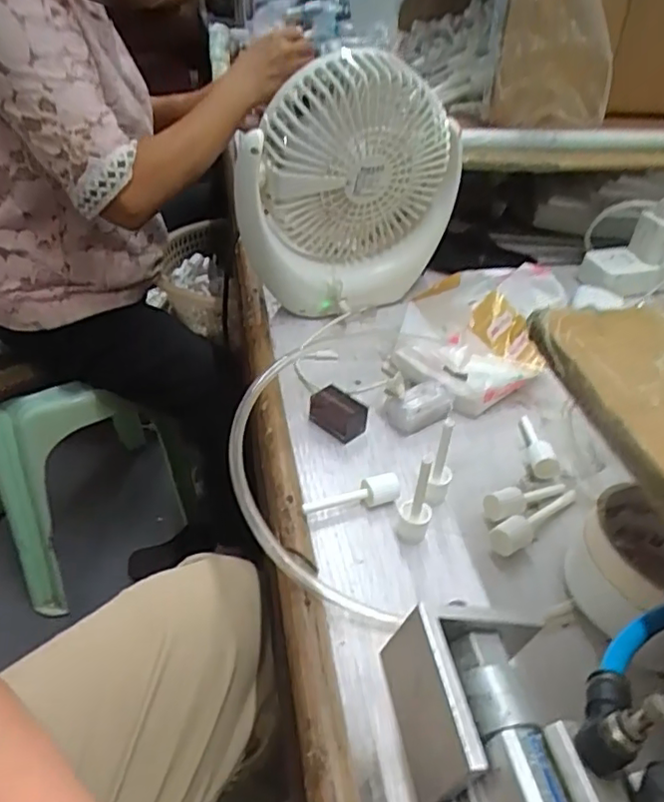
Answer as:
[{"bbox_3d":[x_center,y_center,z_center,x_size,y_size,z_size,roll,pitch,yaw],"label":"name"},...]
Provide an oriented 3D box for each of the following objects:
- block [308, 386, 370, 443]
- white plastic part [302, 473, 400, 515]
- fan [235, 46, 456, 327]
[{"bbox_3d":[0.006,0.008,0.458,0.028,0.022,0.038,-30,49,-34],"label":"block"},{"bbox_3d":[0.013,0.062,0.395,0.066,0.012,0.015,-13,41,-19],"label":"white plastic part"},{"bbox_3d":[0.013,-0.184,0.542,0.189,0.199,0.077,-15,42,-21],"label":"fan"}]

